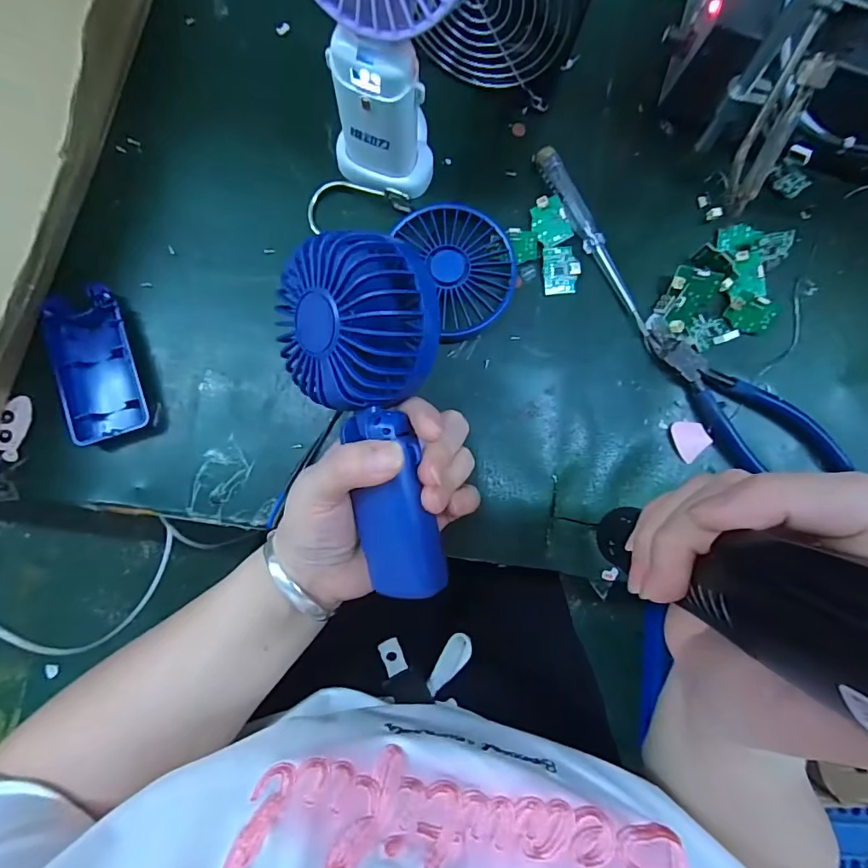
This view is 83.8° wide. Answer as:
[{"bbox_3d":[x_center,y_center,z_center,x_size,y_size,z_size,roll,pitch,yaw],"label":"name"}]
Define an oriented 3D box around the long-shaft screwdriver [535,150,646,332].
[{"bbox_3d":[0.103,-0.127,0.320,0.016,0.010,0.138,-26,88,-3],"label":"long-shaft screwdriver"}]

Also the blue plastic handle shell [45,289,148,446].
[{"bbox_3d":[-0.209,-0.041,0.299,0.045,0.019,0.091,-14,87,-3],"label":"blue plastic handle shell"}]

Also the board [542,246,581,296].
[{"bbox_3d":[0.085,-0.109,0.320,0.023,0.004,0.030,-3,86,-2],"label":"board"}]

